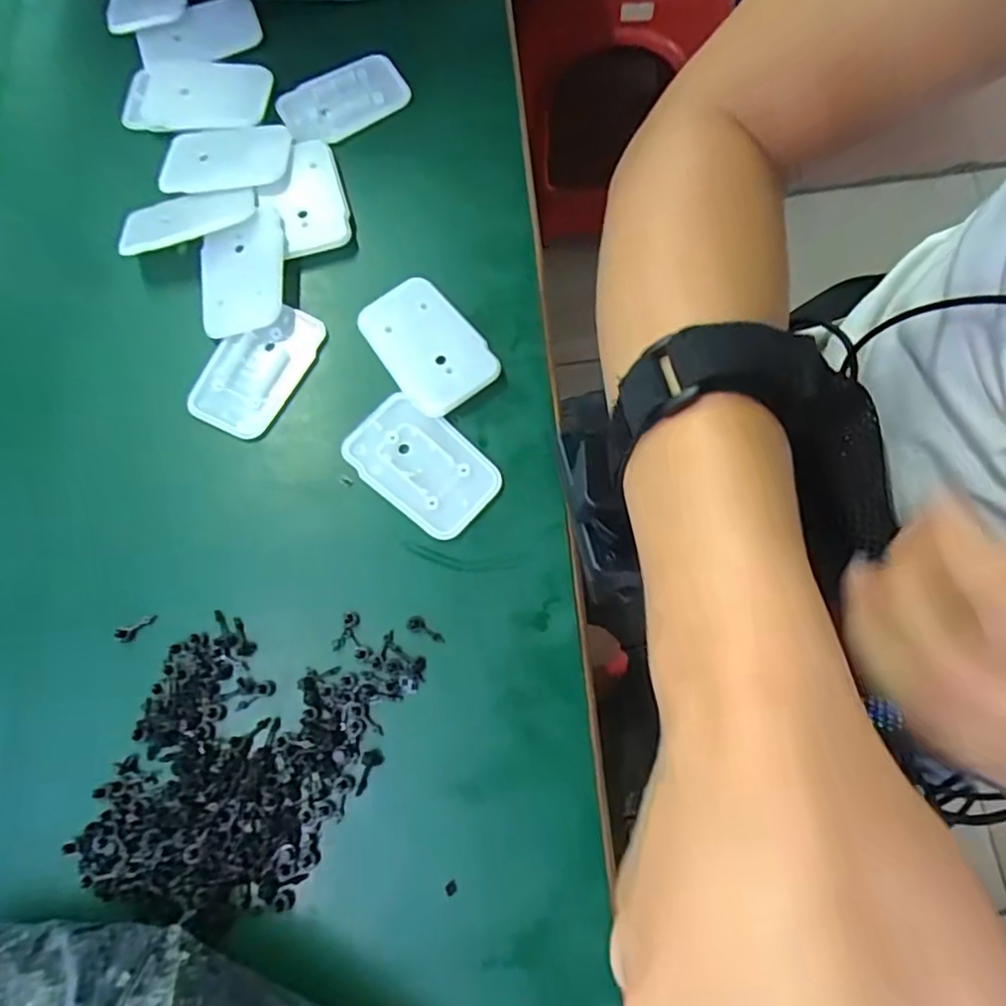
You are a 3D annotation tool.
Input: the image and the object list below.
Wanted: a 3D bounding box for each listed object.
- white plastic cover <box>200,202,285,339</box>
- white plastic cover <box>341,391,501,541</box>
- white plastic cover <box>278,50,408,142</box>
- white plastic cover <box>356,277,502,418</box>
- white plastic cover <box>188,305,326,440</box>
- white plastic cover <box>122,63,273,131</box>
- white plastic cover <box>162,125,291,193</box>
[{"bbox_3d":[-0.129,-0.116,0.303,0.040,0.008,0.066,-6,74,-2],"label":"white plastic cover"},{"bbox_3d":[-0.037,-0.018,0.277,0.069,0.004,0.044,41,77,10],"label":"white plastic cover"},{"bbox_3d":[-0.088,-0.223,0.337,0.070,0.006,0.041,-32,77,-9],"label":"white plastic cover"},{"bbox_3d":[-0.036,-0.075,0.293,0.044,0.007,0.068,-35,77,-10],"label":"white plastic cover"},{"bbox_3d":[-0.118,-0.065,0.295,0.040,0.007,0.069,31,76,8],"label":"white plastic cover"},{"bbox_3d":[-0.168,-0.223,0.336,0.082,0.006,0.040,5,82,5],"label":"white plastic cover"},{"bbox_3d":[-0.146,-0.183,0.324,0.066,0.006,0.041,0,74,-1],"label":"white plastic cover"}]

